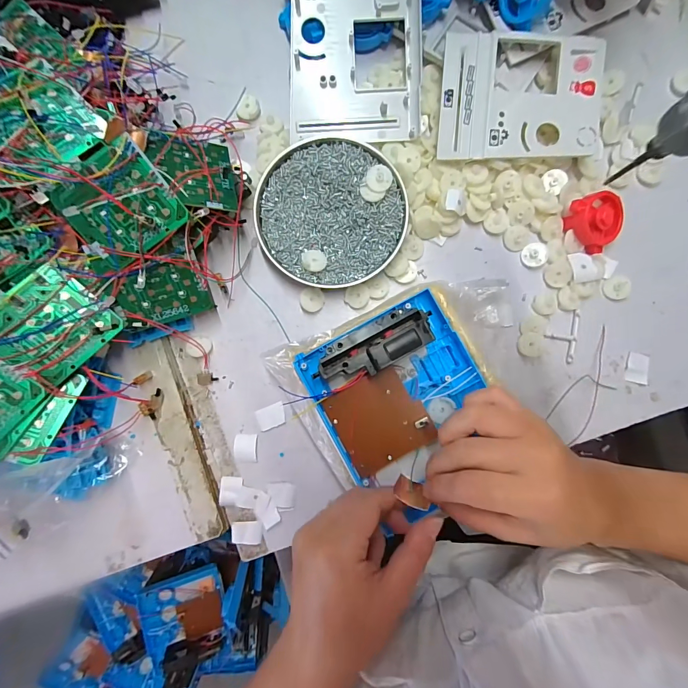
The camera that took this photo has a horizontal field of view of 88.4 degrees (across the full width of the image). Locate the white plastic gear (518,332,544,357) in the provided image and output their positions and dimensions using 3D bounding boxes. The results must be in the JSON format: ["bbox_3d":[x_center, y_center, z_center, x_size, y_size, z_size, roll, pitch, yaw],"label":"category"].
[{"bbox_3d":[0.178,0.000,0.336,0.024,0.004,0.022,-6,89,0],"label":"white plastic gear"}]

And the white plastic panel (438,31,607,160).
[{"bbox_3d":[0.160,-0.223,0.320,0.141,0.018,0.111,1,89,0],"label":"white plastic panel"}]

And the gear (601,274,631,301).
[{"bbox_3d":[0.259,-0.053,0.334,0.024,0.004,0.023,-8,89,0],"label":"gear"}]

